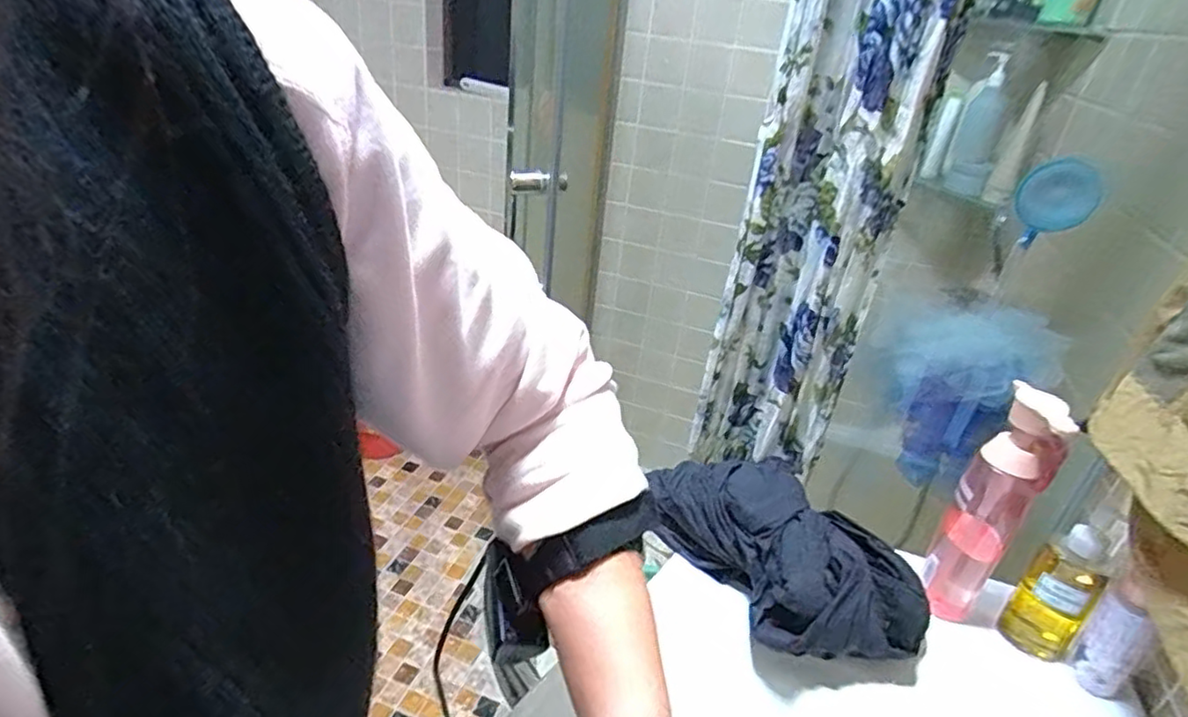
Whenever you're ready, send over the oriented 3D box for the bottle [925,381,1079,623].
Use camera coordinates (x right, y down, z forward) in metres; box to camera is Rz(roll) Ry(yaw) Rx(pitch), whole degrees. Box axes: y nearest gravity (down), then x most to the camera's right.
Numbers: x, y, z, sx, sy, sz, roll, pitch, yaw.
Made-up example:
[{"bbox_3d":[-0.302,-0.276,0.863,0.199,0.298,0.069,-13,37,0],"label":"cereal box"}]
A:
[{"bbox_3d":[0.359,0.135,0.578,0.057,0.229,0.059,30,37,34],"label":"bottle"}]

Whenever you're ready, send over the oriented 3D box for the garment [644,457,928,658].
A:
[{"bbox_3d":[0.174,0.179,0.602,0.139,0.088,0.249,-13,35,-30],"label":"garment"}]

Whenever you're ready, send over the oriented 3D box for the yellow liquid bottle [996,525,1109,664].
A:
[{"bbox_3d":[0.425,0.208,0.579,0.058,0.135,0.053,-22,41,-40],"label":"yellow liquid bottle"}]

